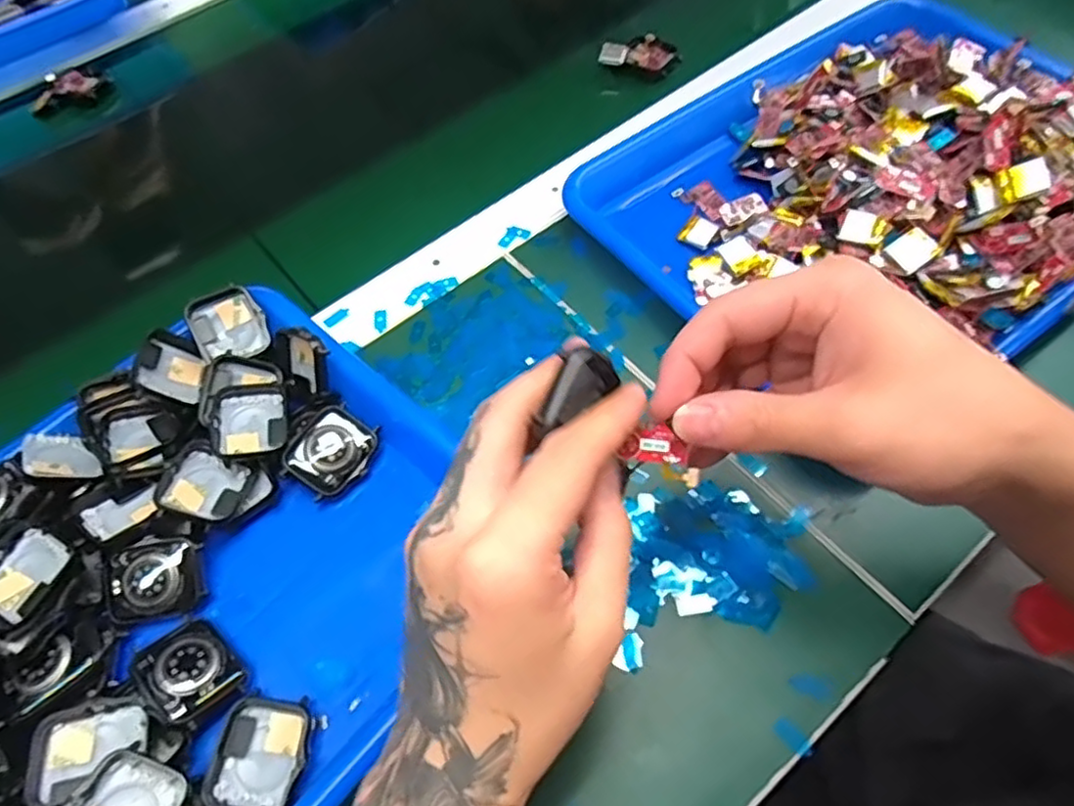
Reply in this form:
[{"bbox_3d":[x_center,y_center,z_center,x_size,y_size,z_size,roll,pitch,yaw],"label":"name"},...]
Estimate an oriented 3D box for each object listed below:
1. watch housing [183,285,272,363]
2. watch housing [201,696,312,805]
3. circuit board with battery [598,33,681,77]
[{"bbox_3d":[-0.176,-0.044,0.382,0.038,0.010,0.041,-24,87,-17],"label":"watch housing"},{"bbox_3d":[-0.116,0.149,0.281,0.038,0.011,0.045,3,60,6],"label":"watch housing"},{"bbox_3d":[0.083,-0.277,0.526,0.057,0.011,0.041,18,63,8],"label":"circuit board with battery"}]

